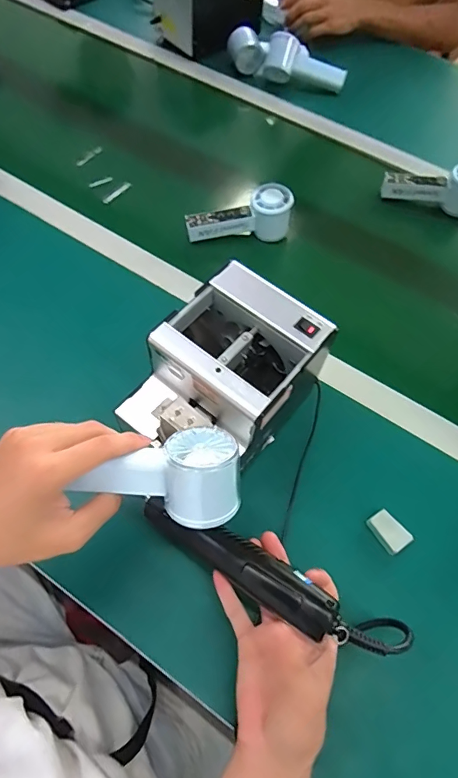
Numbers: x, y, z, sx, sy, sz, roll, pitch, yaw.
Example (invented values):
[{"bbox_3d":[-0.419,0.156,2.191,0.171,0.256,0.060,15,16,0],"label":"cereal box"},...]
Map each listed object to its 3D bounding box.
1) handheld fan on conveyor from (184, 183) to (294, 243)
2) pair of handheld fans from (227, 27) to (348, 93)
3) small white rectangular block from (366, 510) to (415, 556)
[{"bbox_3d":[0.012,-0.251,0.639,0.147,0.057,0.050,-4,62,-6],"label":"handheld fan on conveyor"},{"bbox_3d":[0.106,-0.613,0.833,0.229,0.060,0.058,18,62,6],"label":"pair of handheld fans"},{"bbox_3d":[0.164,0.146,0.459,0.026,0.014,0.040,-33,69,-19],"label":"small white rectangular block"}]

